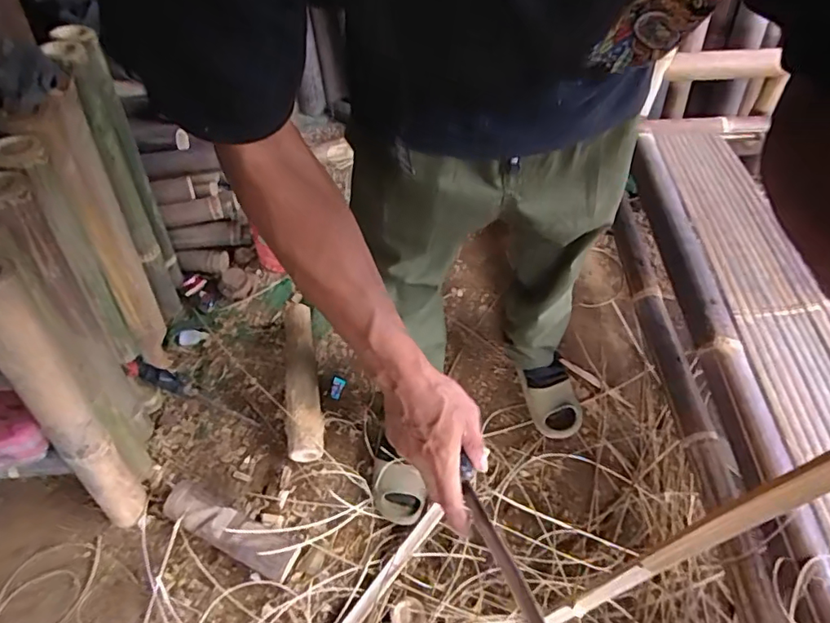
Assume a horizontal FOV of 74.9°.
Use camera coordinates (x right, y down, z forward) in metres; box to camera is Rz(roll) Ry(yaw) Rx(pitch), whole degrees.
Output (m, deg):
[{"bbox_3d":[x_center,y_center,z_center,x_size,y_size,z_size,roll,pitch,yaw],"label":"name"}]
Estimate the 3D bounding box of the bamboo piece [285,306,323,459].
[{"bbox_3d":[-0.257,0.138,1.236,0.075,0.072,0.414,-8,56,-5],"label":"bamboo piece"}]

